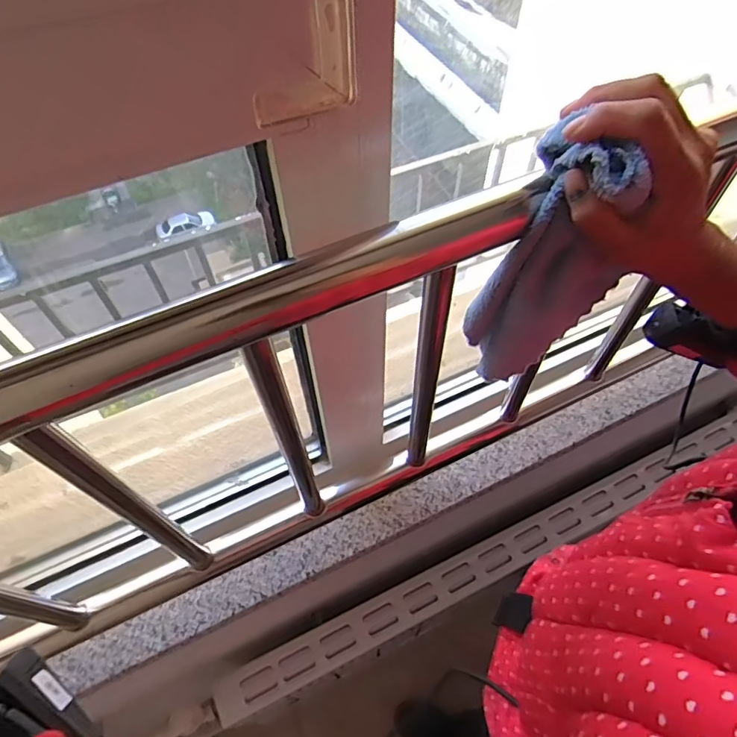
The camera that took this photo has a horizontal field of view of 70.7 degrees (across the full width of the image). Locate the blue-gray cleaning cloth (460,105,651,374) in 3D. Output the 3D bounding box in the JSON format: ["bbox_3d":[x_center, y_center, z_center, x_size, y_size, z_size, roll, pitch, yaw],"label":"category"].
[{"bbox_3d":[0.126,-0.064,0.355,0.094,0.193,0.051,0,54,-3],"label":"blue-gray cleaning cloth"}]

